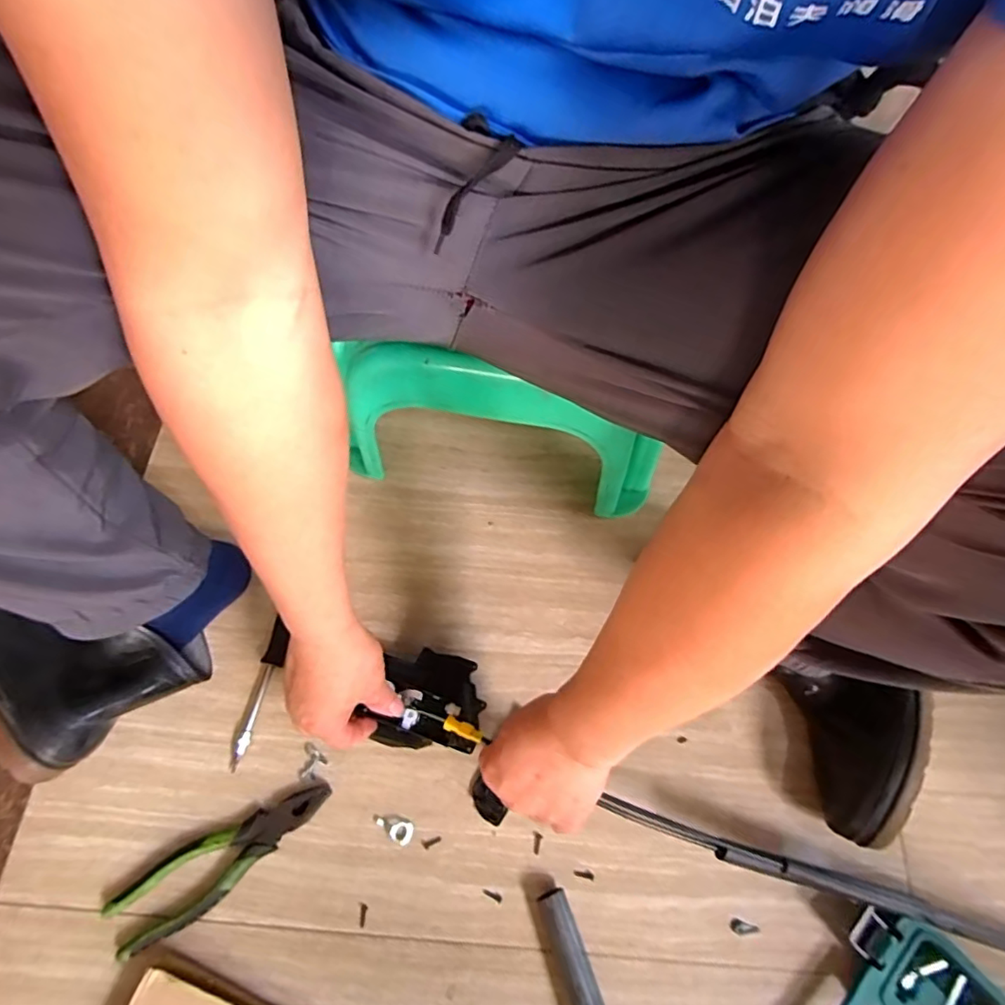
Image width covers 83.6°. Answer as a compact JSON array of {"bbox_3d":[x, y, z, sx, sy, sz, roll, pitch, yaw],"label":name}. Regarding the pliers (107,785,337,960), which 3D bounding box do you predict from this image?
[{"bbox_3d":[-0.243,0.315,0.494,0.191,0.015,0.056,-29,71,-13],"label":"pliers"}]

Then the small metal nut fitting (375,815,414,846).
[{"bbox_3d":[-0.100,0.295,0.510,0.038,0.006,0.018,20,68,7],"label":"small metal nut fitting"}]

